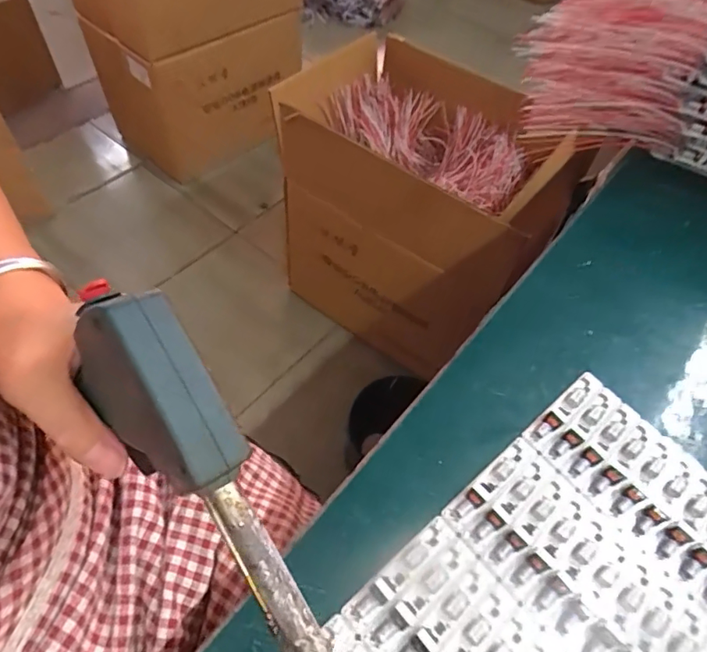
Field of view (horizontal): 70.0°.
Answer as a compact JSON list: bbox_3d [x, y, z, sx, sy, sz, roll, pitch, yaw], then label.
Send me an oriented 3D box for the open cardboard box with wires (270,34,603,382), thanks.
[{"bbox_3d":[0.086,-0.229,1.043,0.519,0.480,0.333,31,59,17],"label":"open cardboard box with wires"}]

